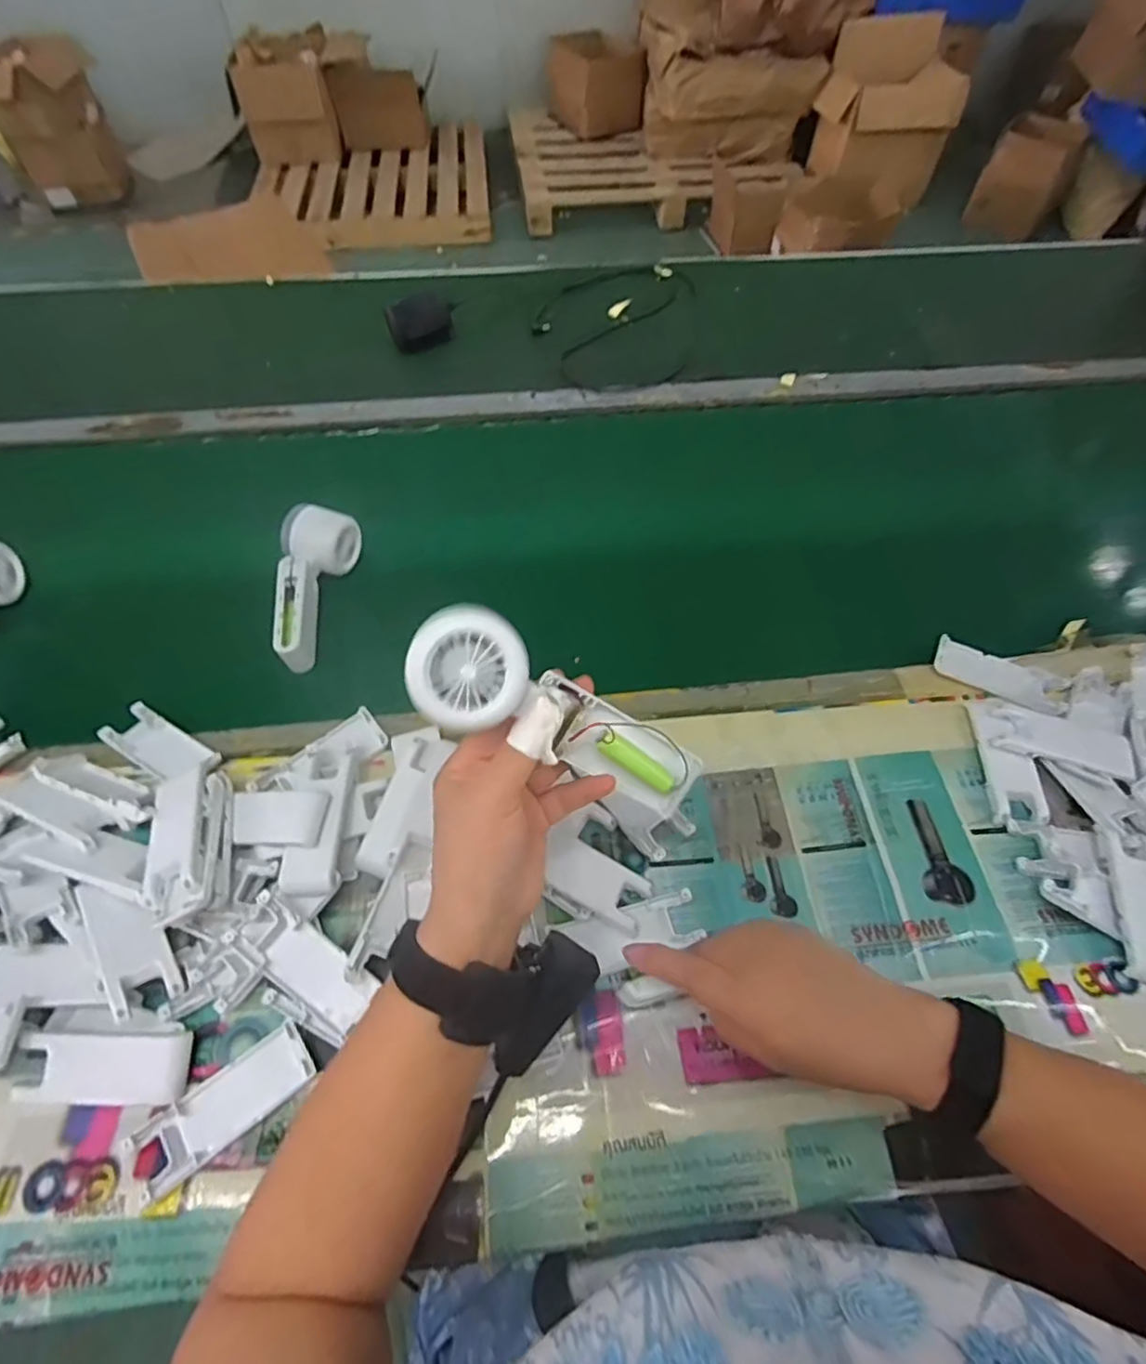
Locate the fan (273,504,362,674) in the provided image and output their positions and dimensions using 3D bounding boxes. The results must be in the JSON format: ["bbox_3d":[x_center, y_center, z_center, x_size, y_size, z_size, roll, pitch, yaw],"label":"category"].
[{"bbox_3d":[-0.242,-0.089,0.588,0.063,0.048,0.158,1,58,-1],"label":"fan"}]

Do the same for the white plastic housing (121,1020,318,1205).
[{"bbox_3d":[-0.212,0.256,0.387,0.107,0.010,0.040,-32,64,-19],"label":"white plastic housing"}]

